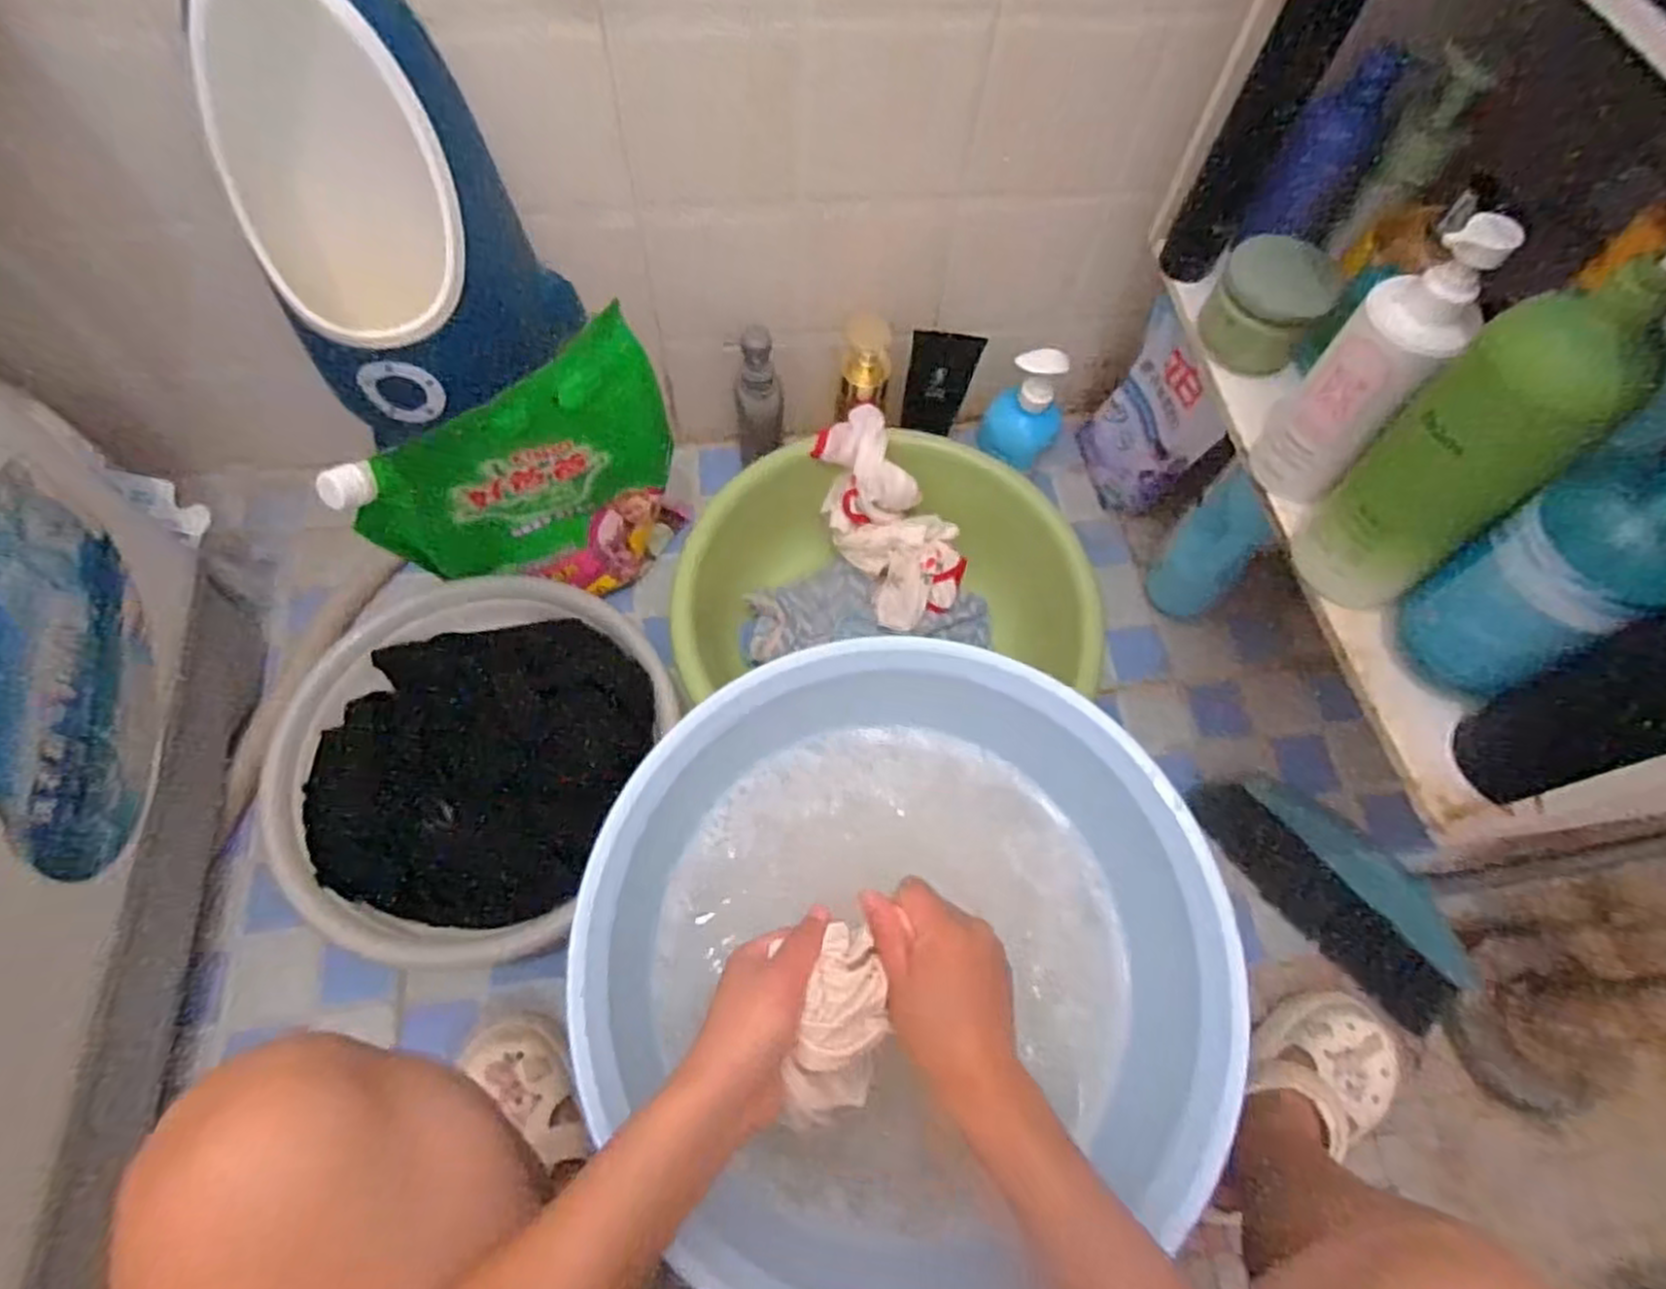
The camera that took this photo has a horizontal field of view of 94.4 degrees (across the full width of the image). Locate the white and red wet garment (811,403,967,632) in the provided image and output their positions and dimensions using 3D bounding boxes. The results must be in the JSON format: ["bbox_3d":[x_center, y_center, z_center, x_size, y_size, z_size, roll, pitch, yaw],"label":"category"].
[{"bbox_3d":[0.056,-0.134,0.824,0.111,0.091,0.230,-26,89,-14],"label":"white and red wet garment"}]

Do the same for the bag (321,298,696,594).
[{"bbox_3d":[-0.265,-0.130,0.710,0.269,0.299,0.058,-32,69,-17],"label":"bag"}]

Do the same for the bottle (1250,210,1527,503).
[{"bbox_3d":[0.334,-0.168,0.485,0.055,0.190,0.053,34,67,14],"label":"bottle"}]

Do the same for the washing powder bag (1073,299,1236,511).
[{"bbox_3d":[0.349,-0.253,0.876,0.060,0.184,0.167,-13,65,-9],"label":"washing powder bag"}]

